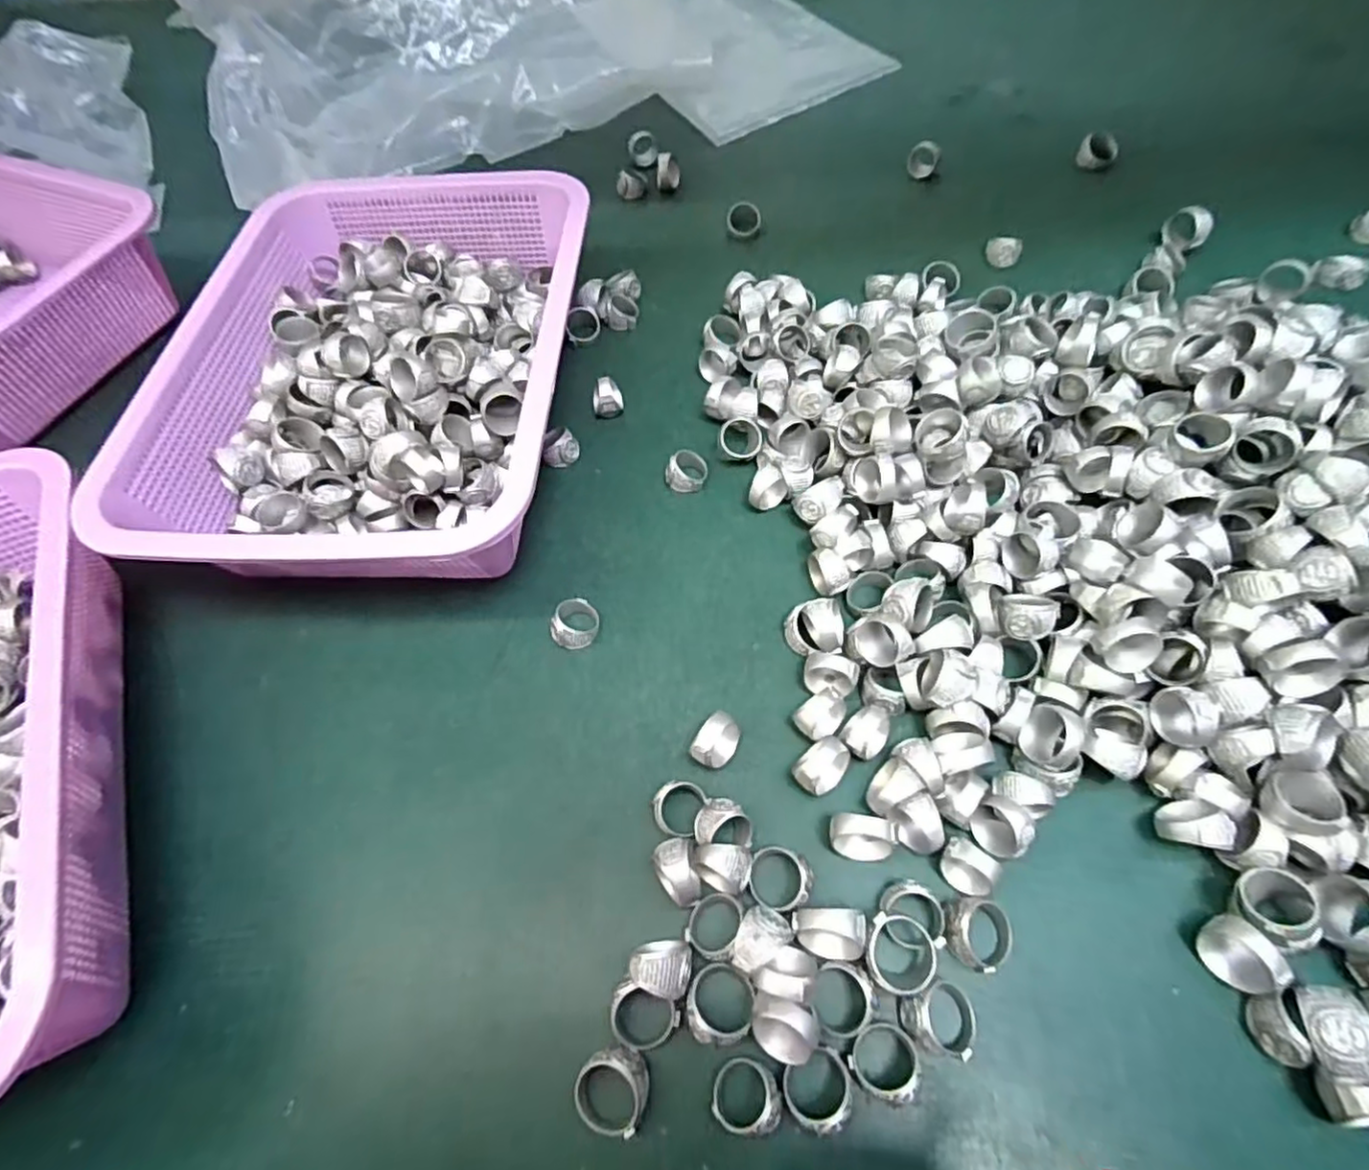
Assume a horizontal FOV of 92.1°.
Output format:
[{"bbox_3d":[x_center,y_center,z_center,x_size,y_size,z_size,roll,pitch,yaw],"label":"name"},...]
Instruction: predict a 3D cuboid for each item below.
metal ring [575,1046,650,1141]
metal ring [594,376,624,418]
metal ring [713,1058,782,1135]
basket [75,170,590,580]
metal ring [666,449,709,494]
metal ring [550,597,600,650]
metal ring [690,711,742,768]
[{"bbox_3d":[-0.027,0.187,0.245,0.026,0.016,0.026,-1,60,3],"label":"metal ring"},{"bbox_3d":[-0.050,-0.121,0.428,0.020,0.024,0.018,-11,60,-3],"label":"metal ring"},{"bbox_3d":[0.023,0.187,0.241,0.025,0.016,0.021,0,60,3],"label":"metal ring"},{"bbox_3d":[-0.175,-0.135,0.411,0.222,0.083,0.294,1,60,4],"label":"basket"},{"bbox_3d":[0.001,-0.069,0.398,0.022,0.019,0.021,-1,60,3],"label":"metal ring"},{"bbox_3d":[-0.057,0.021,0.349,0.027,0.018,0.024,-33,64,-15],"label":"metal ring"},{"bbox_3d":[0.015,0.073,0.307,0.015,0.022,0.027,33,67,20],"label":"metal ring"}]

